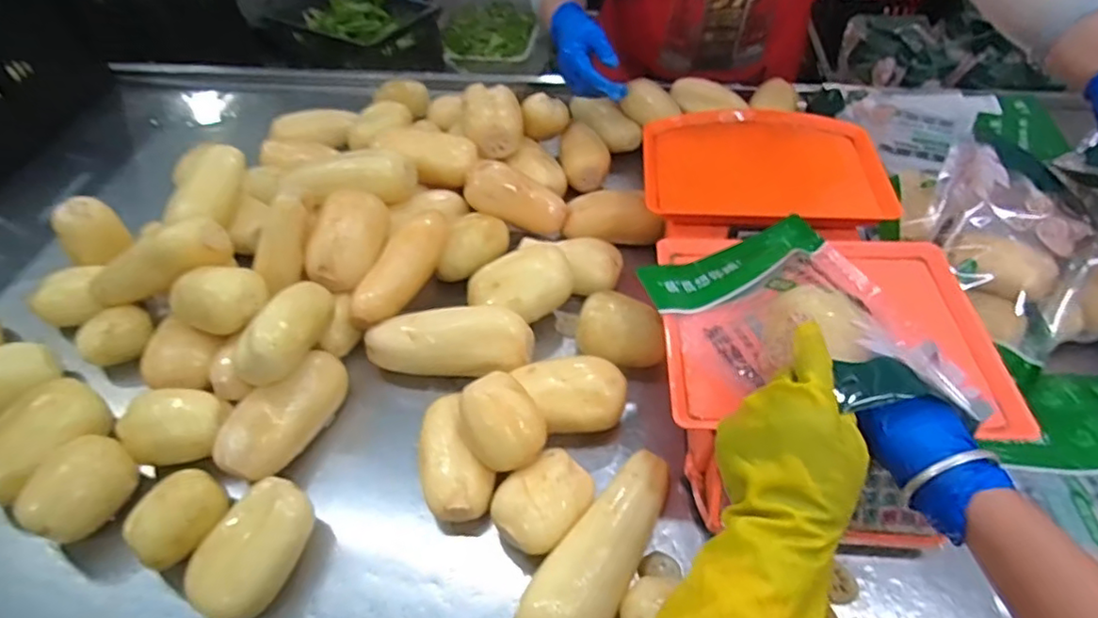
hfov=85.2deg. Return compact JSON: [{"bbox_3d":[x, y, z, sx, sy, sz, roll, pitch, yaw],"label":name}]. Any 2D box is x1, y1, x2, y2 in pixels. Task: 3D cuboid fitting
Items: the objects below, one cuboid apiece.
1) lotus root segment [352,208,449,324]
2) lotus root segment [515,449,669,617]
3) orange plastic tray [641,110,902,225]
[{"bbox_3d":[-0.175,-0.050,0.716,0.049,0.048,0.165,26,71,20],"label":"lotus root segment"},{"bbox_3d":[0.051,0.218,0.538,0.075,0.055,0.211,29,57,24],"label":"lotus root segment"},{"bbox_3d":[0.259,-0.179,0.742,0.277,0.025,0.189,0,50,2],"label":"orange plastic tray"}]

